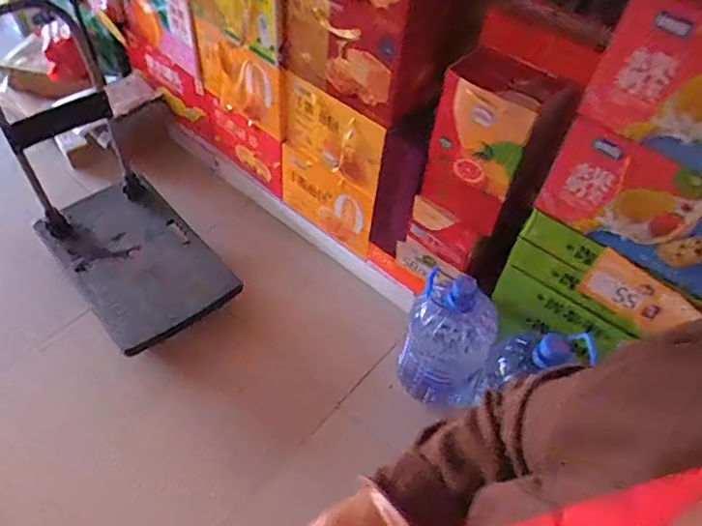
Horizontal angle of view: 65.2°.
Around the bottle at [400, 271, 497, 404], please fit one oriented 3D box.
[{"bbox_3d":[0.255,0.206,1.493,0.202,0.435,0.155,13,51,5],"label":"bottle"}]

